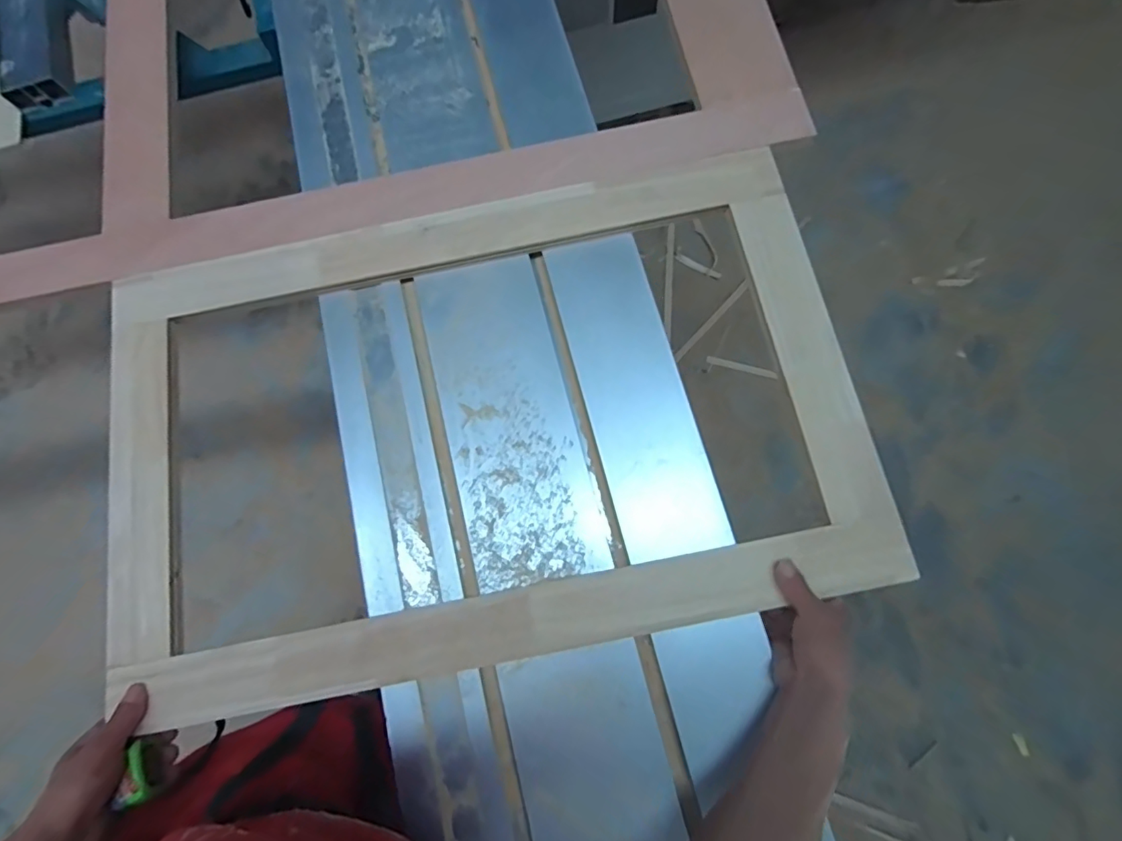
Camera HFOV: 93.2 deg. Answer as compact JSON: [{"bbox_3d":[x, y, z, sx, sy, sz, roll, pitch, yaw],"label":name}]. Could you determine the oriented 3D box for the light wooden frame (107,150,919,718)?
[{"bbox_3d":[-0.102,-0.026,0.574,0.803,0.043,0.549,-11,75,-1],"label":"light wooden frame"}]

